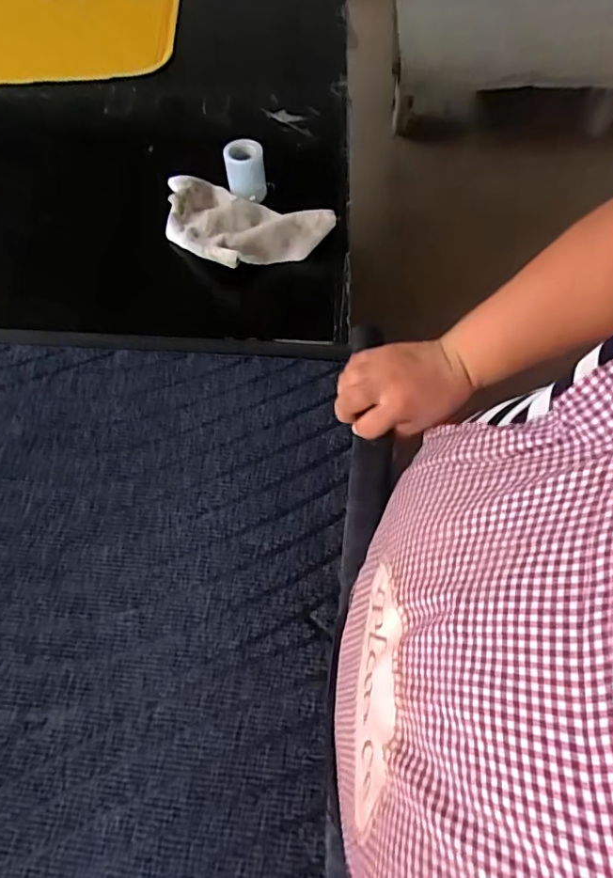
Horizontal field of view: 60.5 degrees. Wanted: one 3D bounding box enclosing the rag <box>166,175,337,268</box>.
[{"bbox_3d":[-0.101,-0.282,0.683,0.238,0.044,0.125,30,68,18],"label":"rag"}]

